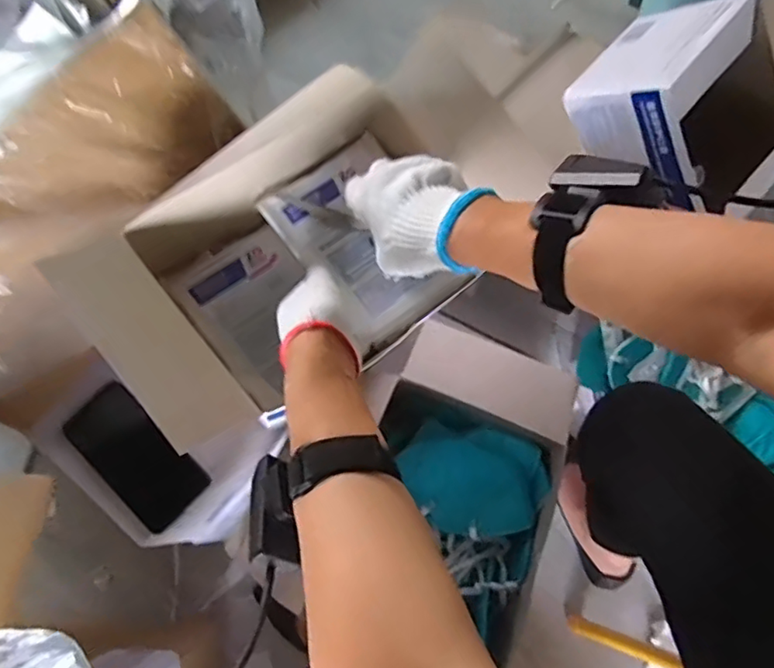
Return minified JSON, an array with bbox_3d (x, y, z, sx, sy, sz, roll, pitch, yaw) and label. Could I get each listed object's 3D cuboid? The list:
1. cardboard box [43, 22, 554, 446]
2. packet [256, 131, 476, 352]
[{"bbox_3d":[-0.060,-0.097,0.525,0.378,0.158,0.217,-38,77,-8],"label":"cardboard box"},{"bbox_3d":[-0.019,-0.095,0.563,0.136,0.027,0.190,-35,76,-8],"label":"packet"}]

